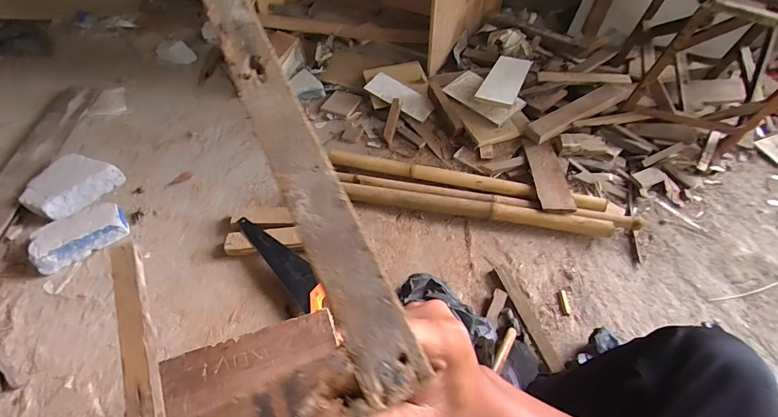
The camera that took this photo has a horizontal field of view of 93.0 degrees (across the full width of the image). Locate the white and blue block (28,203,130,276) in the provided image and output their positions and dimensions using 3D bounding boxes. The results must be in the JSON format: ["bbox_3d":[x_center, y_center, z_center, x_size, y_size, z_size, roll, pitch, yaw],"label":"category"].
[{"bbox_3d":[-0.812,0.069,0.982,0.216,0.067,0.126,-26,55,-20],"label":"white and blue block"}]

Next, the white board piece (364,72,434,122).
[{"bbox_3d":[0.041,-0.407,1.337,0.267,0.011,0.098,36,77,18],"label":"white board piece"}]

